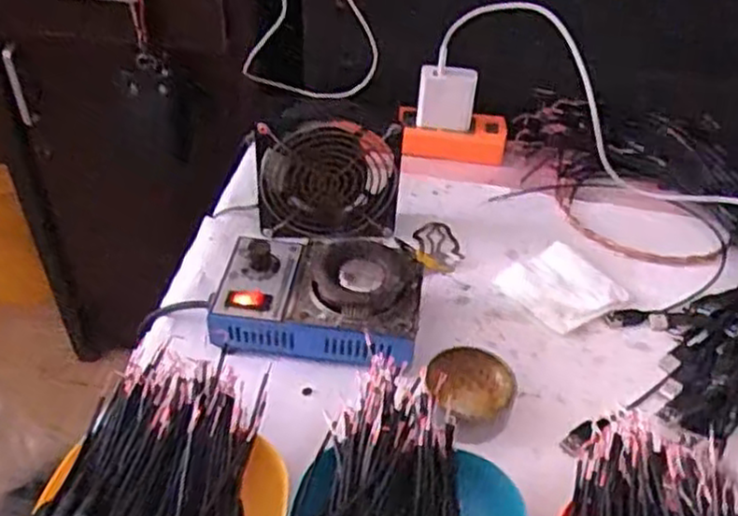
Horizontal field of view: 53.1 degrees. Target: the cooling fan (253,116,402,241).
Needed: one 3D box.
[{"bbox_3d":[-0.034,-0.068,0.628,0.118,0.114,0.026,-3,32,-8],"label":"cooling fan"}]

